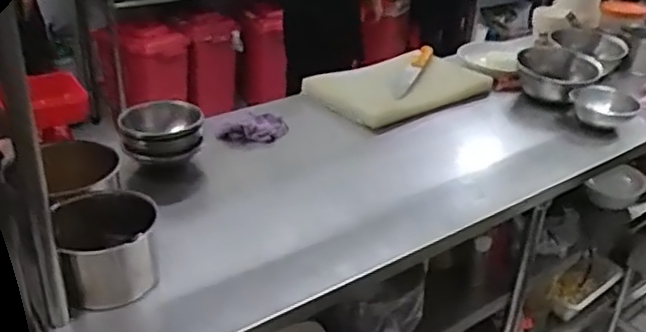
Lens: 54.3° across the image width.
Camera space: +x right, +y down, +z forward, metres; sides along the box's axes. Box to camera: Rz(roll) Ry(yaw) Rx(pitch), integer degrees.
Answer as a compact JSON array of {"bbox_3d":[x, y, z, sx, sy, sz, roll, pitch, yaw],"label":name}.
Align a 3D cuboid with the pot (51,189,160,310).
[{"bbox_3d":[-0.346,0.140,0.997,0.162,0.134,0.158,-3,29,-8],"label":"pot"}]

